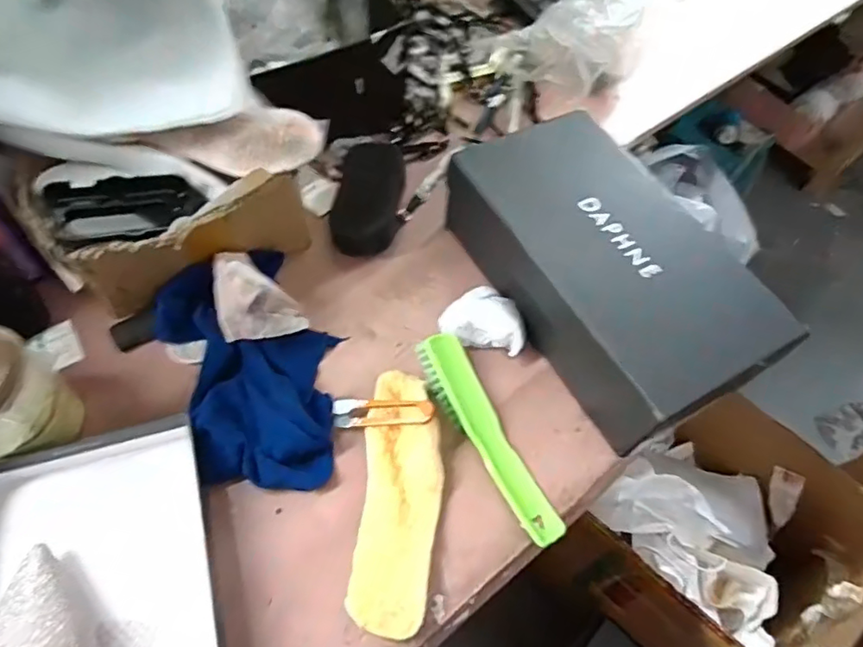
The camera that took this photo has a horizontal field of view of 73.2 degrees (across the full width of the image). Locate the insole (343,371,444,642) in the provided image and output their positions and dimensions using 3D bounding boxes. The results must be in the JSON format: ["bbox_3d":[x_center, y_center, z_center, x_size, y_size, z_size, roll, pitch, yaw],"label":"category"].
[{"bbox_3d":[-0.024,0.130,0.457,0.059,0.024,0.201,6,60,-1],"label":"insole"}]

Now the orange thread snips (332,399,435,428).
[{"bbox_3d":[-0.039,0.074,0.481,0.090,0.016,0.026,-5,57,22],"label":"orange thread snips"}]

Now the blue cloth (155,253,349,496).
[{"bbox_3d":[-0.145,0.029,0.482,0.131,0.064,0.220,-23,64,-17],"label":"blue cloth"}]

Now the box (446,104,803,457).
[{"bbox_3d":[0.151,-0.048,0.529,0.148,0.103,0.288,-24,65,-17],"label":"box"}]

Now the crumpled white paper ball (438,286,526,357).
[{"bbox_3d":[0.047,-0.006,0.534,0.077,0.036,0.061,10,60,1],"label":"crumpled white paper ball"}]

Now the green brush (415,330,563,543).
[{"bbox_3d":[0.046,0.093,0.479,0.039,0.034,0.184,-25,65,-18],"label":"green brush"}]

